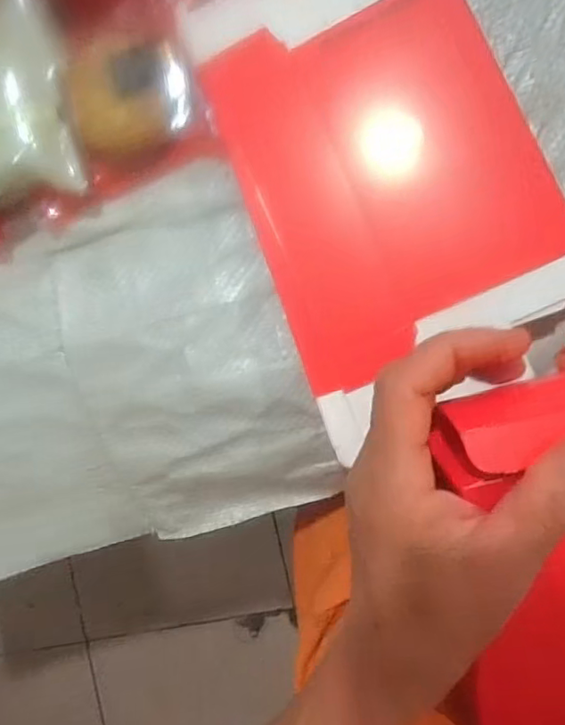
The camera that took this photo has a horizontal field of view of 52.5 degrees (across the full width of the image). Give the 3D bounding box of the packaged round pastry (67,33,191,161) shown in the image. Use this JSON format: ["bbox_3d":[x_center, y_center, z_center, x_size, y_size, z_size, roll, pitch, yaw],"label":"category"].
[{"bbox_3d":[-0.088,-0.156,0.338,0.069,0.024,0.065,0,89,11],"label":"packaged round pastry"}]

